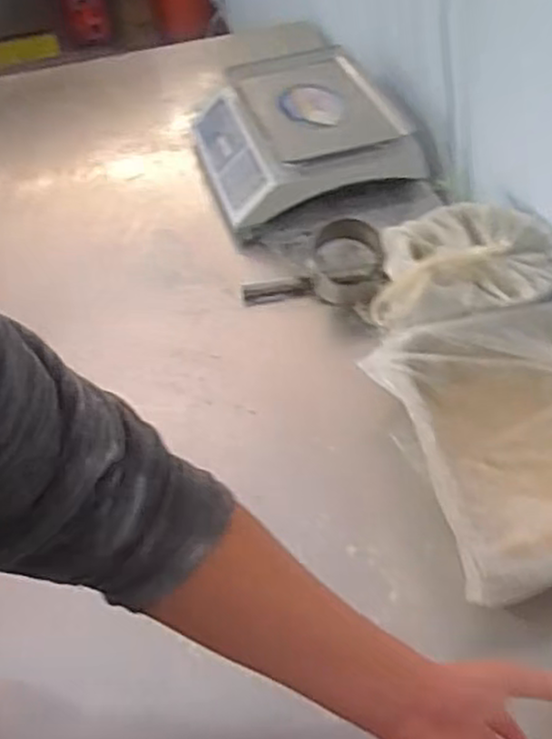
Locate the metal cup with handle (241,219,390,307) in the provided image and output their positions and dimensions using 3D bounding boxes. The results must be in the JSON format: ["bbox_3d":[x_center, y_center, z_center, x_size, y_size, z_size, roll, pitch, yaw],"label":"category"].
[{"bbox_3d":[0.055,-0.161,1.059,0.206,0.084,0.131,2,49,6],"label":"metal cup with handle"}]

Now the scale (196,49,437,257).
[{"bbox_3d":[0.034,-0.405,1.264,0.319,0.132,0.359,-15,50,-8],"label":"scale"}]

